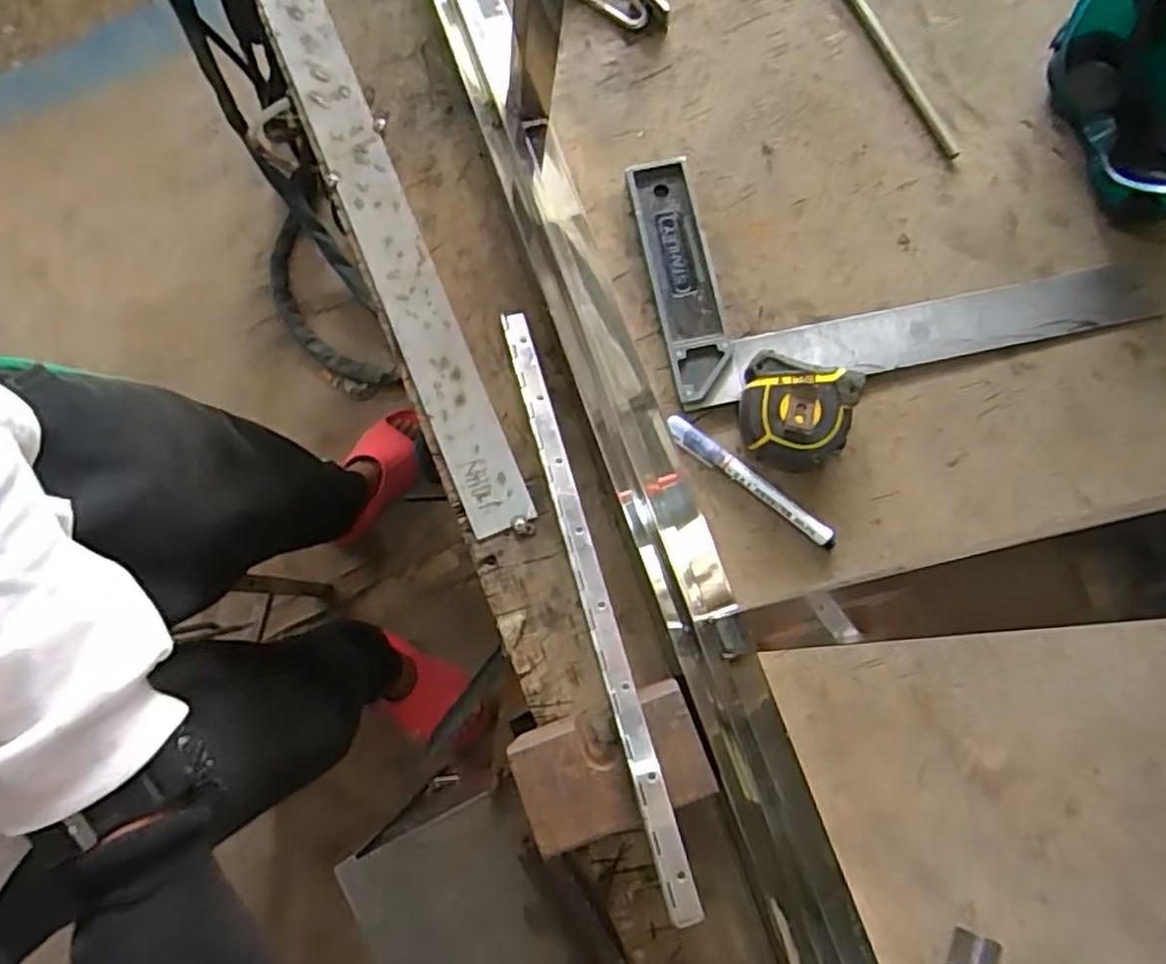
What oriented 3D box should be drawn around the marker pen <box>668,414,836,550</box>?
[{"bbox_3d":[0.113,0.000,0.503,0.135,0.012,0.014,38,82,8],"label":"marker pen"}]

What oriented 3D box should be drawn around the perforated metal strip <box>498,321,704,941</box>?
[{"bbox_3d":[0.001,0.053,0.454,0.017,0.011,0.387,-16,65,-2],"label":"perforated metal strip"}]

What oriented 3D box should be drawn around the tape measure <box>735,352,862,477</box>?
[{"bbox_3d":[0.141,-0.047,0.497,0.075,0.038,0.068,16,79,5],"label":"tape measure"}]

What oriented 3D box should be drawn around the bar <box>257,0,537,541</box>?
[{"bbox_3d":[-0.189,-0.282,0.566,0.050,0.008,0.674,-23,79,-3],"label":"bar"}]

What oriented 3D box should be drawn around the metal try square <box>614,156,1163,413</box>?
[{"bbox_3d":[0.220,-0.173,0.535,0.342,0.010,0.186,-11,78,-1],"label":"metal try square"}]

